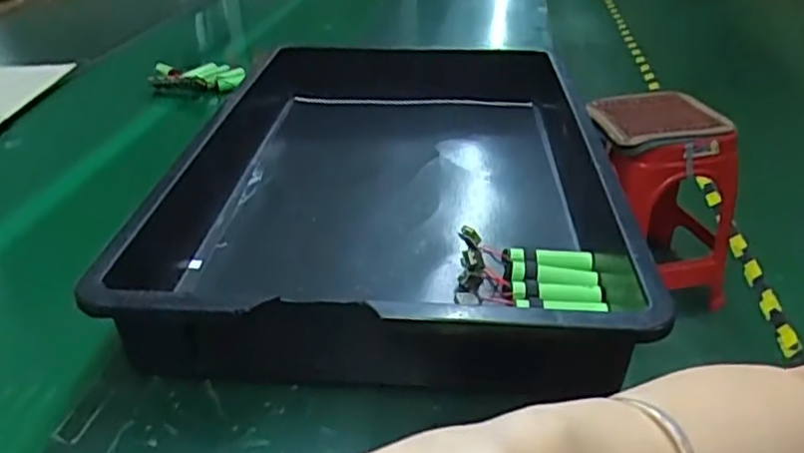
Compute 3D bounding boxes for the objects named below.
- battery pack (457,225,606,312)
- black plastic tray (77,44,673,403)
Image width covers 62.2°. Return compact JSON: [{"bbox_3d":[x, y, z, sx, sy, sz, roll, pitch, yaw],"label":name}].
[{"bbox_3d":[0.096,0.036,0.507,0.108,0.035,0.077,3,31,2],"label":"battery pack"},{"bbox_3d":[-0.007,-0.047,0.617,0.391,0.087,0.522,3,32,5],"label":"black plastic tray"}]

